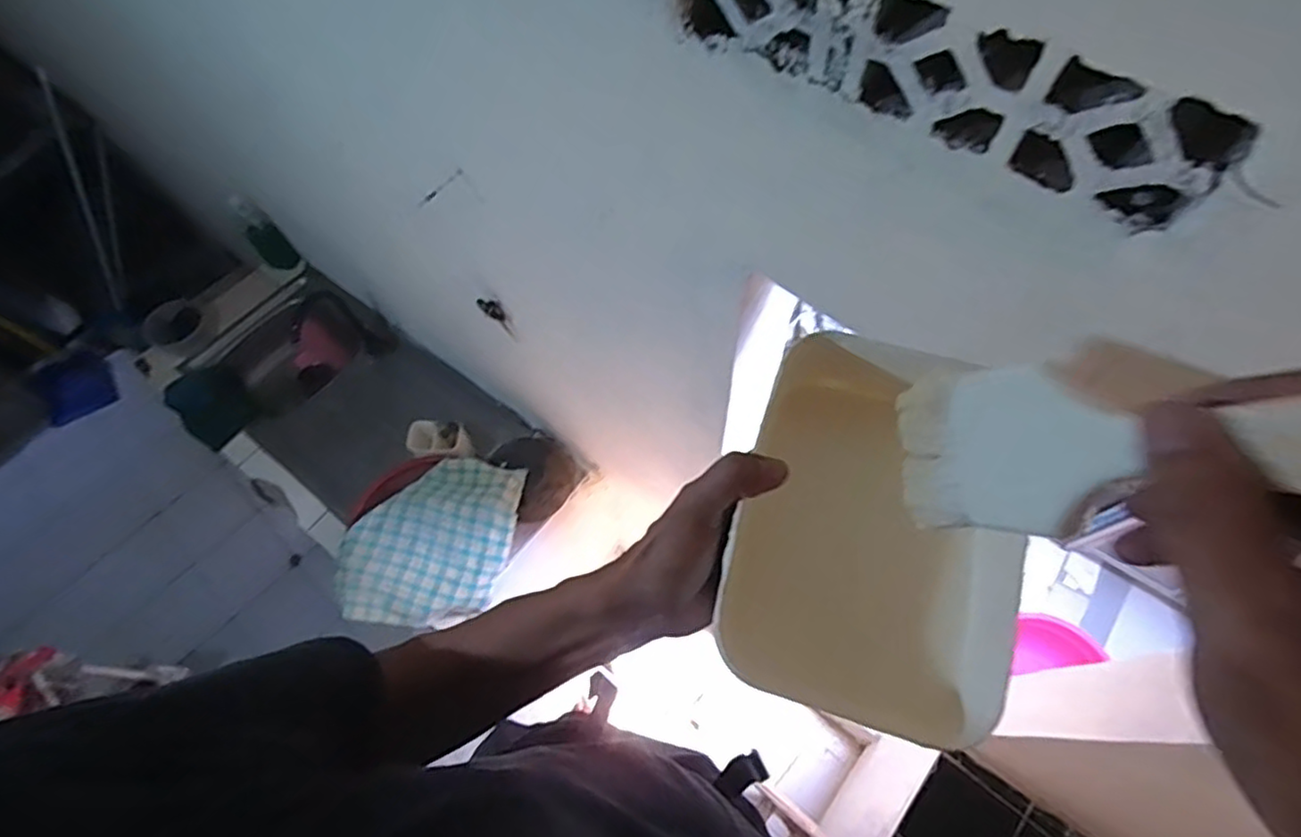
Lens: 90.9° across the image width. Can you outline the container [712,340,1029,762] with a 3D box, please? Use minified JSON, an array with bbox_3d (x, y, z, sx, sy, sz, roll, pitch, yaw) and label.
[{"bbox_3d":[0.125,0.062,0.375,0.140,0.069,0.212,15,67,11],"label":"container"}]

